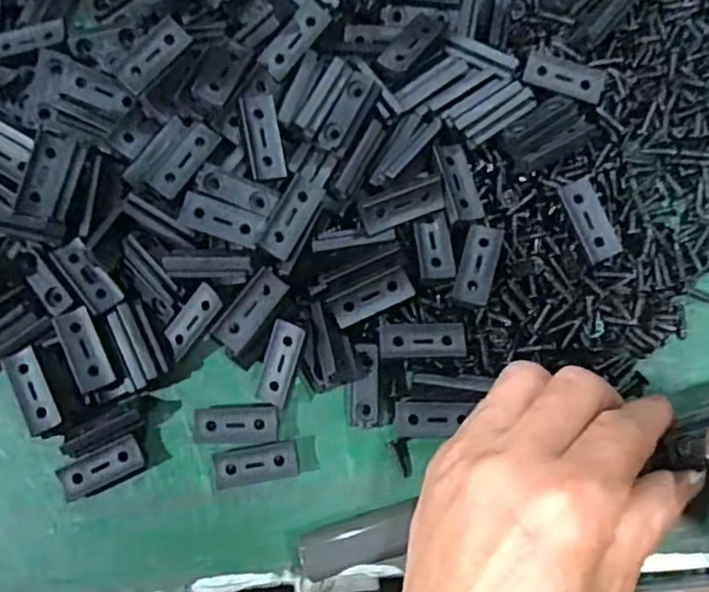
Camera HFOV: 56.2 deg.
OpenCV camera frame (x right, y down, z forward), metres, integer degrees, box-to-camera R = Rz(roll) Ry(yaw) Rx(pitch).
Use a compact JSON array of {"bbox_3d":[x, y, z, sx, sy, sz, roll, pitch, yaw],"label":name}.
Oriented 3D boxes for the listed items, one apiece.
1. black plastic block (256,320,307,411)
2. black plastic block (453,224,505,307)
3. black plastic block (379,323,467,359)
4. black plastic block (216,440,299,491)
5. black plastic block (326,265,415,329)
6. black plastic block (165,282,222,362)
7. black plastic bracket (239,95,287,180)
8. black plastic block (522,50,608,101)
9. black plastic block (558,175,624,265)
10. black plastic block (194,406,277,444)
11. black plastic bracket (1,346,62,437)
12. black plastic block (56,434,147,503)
[{"bbox_3d":[-0.030,0.028,0.274,0.013,0.004,0.034,17,99,5],"label":"black plastic block"},{"bbox_3d":[0.051,-0.013,0.272,0.014,0.009,0.034,15,79,5],"label":"black plastic block"},{"bbox_3d":[0.028,0.018,0.271,0.034,0.006,0.014,-2,78,1],"label":"black plastic block"},{"bbox_3d":[-0.040,0.070,0.276,0.034,0.007,0.015,-9,78,0],"label":"black plastic block"},{"bbox_3d":[0.007,0.000,0.273,0.034,0.006,0.014,-25,78,12],"label":"black plastic block"},{"bbox_3d":[-0.067,0.010,0.276,0.013,0.004,0.032,41,107,9],"label":"black plastic block"},{"bbox_3d":[-0.038,-0.067,0.278,0.014,0.008,0.036,-11,78,-1],"label":"black plastic bracket"},{"bbox_3d":[0.092,-0.097,0.292,0.035,0.004,0.015,15,88,1],"label":"black plastic block"},{"bbox_3d":[0.098,-0.032,0.276,0.015,0.004,0.035,-23,83,-4],"label":"black plastic block"},{"bbox_3d":[-0.049,0.054,0.277,0.034,0.009,0.015,-2,78,1],"label":"black plastic block"},{"bbox_3d":[-0.131,0.039,0.270,0.013,0.004,0.034,-27,79,-4],"label":"black plastic bracket"},{"bbox_3d":[-0.103,0.072,0.275,0.034,0.008,0.015,-26,79,-4],"label":"black plastic block"}]

